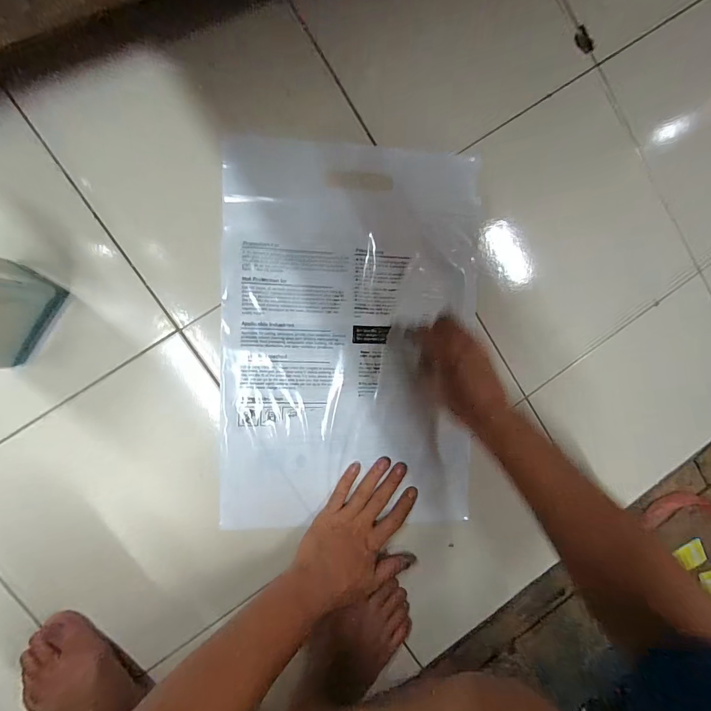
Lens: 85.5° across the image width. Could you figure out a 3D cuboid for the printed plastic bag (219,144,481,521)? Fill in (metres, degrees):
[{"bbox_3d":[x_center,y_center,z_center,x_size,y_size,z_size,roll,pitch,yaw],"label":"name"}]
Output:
[{"bbox_3d":[-0.003,-0.021,0.453,0.293,0.015,0.436,1,92,-8],"label":"printed plastic bag"}]

